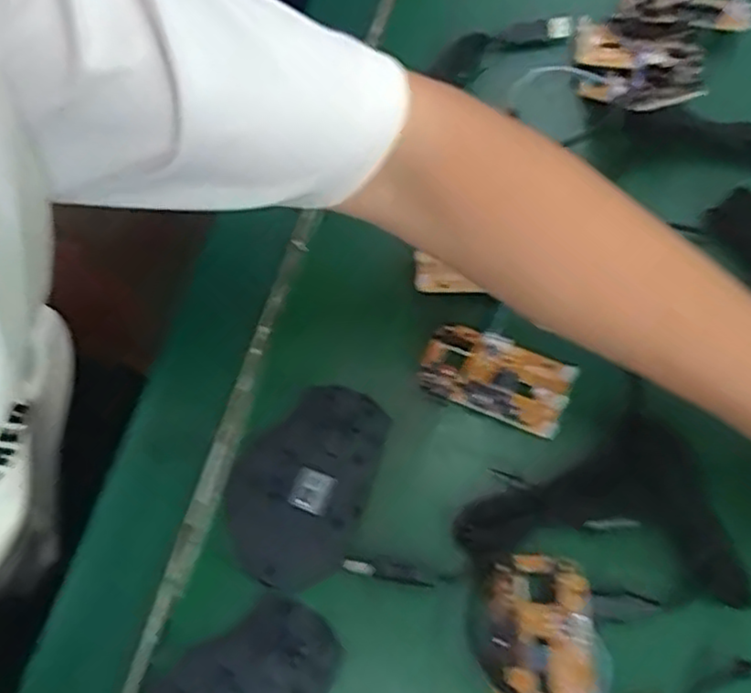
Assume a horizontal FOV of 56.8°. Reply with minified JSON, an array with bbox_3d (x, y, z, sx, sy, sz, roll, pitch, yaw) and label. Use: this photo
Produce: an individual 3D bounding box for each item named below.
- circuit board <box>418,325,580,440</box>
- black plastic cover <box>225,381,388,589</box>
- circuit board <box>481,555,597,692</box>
[{"bbox_3d":[0.067,0.017,0.393,0.082,0.010,0.044,22,71,10],"label":"circuit board"},{"bbox_3d":[-0.040,0.073,0.379,0.071,0.009,0.110,18,70,9],"label":"black plastic cover"},{"bbox_3d":[0.079,0.143,0.338,0.050,0.020,0.078,2,69,3],"label":"circuit board"}]

